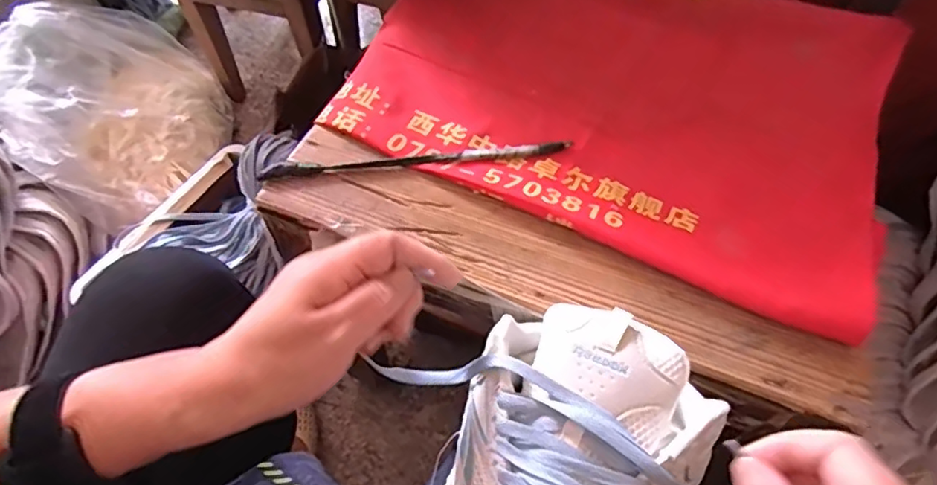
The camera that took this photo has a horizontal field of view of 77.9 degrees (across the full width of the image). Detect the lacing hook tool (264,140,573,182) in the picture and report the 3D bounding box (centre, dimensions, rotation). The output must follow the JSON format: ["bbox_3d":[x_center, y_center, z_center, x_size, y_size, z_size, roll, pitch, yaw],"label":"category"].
[{"bbox_3d":[-0.038,-0.062,0.437,0.226,0.011,0.012,-6,62,-4],"label":"lacing hook tool"}]

